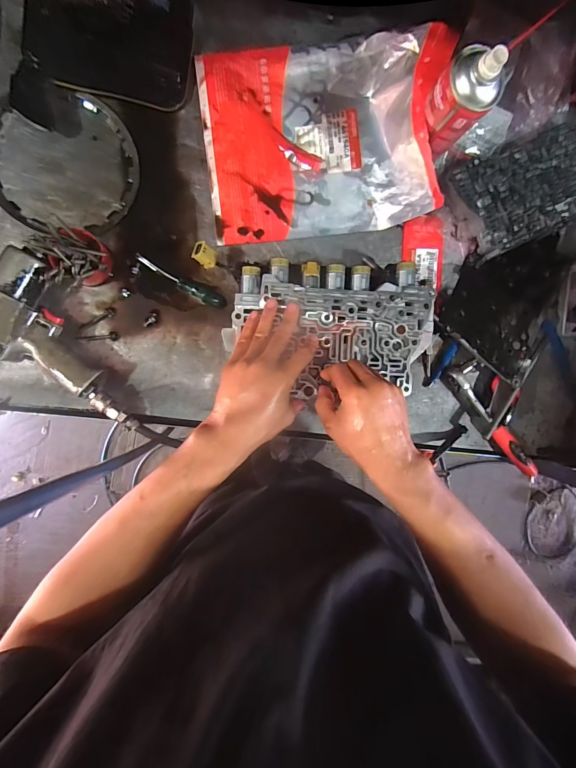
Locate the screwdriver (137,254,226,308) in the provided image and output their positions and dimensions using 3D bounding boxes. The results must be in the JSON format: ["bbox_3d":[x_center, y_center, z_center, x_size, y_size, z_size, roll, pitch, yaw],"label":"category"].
[{"bbox_3d":[-0.154,-0.145,0.501,0.141,0.015,0.020,26,92,-8],"label":"screwdriver"}]

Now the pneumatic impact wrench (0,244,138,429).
[{"bbox_3d":[-0.282,-0.060,0.462,0.240,0.067,0.140,30,91,-8],"label":"pneumatic impact wrench"}]

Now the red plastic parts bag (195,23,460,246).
[{"bbox_3d":[0.035,-0.345,0.468,0.294,0.103,0.263,-6,96,-6],"label":"red plastic parts bag"}]

